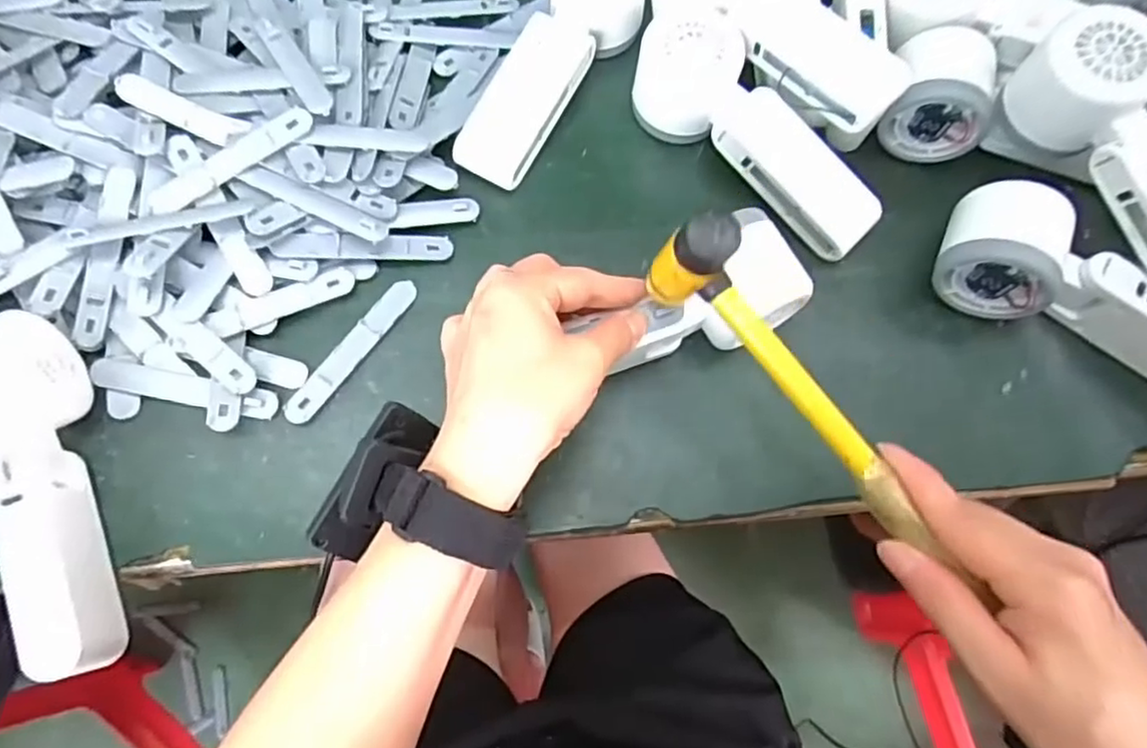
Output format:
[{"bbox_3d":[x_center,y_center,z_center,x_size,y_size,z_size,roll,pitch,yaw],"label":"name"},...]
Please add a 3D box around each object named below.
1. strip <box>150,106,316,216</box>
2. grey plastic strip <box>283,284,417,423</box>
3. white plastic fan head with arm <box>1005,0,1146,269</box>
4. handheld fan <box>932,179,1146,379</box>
[{"bbox_3d":[-0.183,-0.113,0.359,0.093,0.005,0.017,-35,89,-5],"label":"strip"},{"bbox_3d":[-0.118,-0.014,0.360,0.016,0.004,0.095,33,72,9],"label":"grey plastic strip"},{"bbox_3d":[0.290,-0.104,0.343,0.053,0.048,0.163,-28,86,-11],"label":"white plastic fan head with arm"},{"bbox_3d":[0.279,-0.044,0.359,0.160,0.050,0.049,25,71,7],"label":"handheld fan"}]

